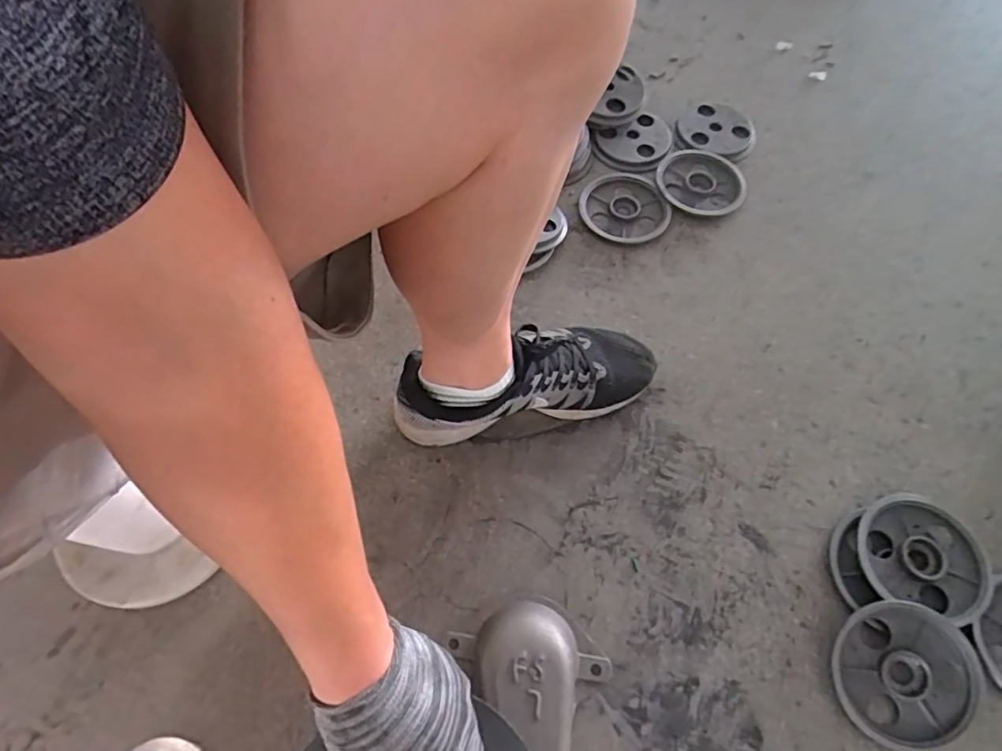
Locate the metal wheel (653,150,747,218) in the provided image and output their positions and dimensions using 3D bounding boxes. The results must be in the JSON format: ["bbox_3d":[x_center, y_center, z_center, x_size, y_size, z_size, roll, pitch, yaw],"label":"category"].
[{"bbox_3d":[0.281,-0.276,0.811,0.119,0.011,0.117,0,63,-1],"label":"metal wheel"}]

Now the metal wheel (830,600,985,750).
[{"bbox_3d":[0.371,0.275,0.528,0.120,0.020,0.120,-3,74,11],"label":"metal wheel"}]

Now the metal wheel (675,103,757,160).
[{"bbox_3d":[0.321,-0.365,0.856,0.111,0.015,0.098,27,66,12],"label":"metal wheel"}]

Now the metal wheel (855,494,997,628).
[{"bbox_3d":[0.422,0.180,0.576,0.119,0.029,0.114,0,63,-1],"label":"metal wheel"}]

